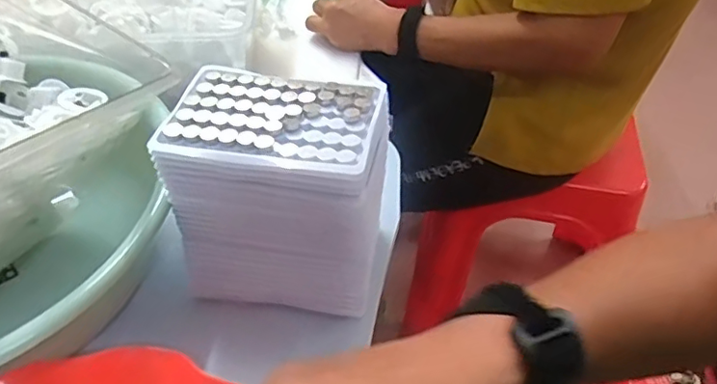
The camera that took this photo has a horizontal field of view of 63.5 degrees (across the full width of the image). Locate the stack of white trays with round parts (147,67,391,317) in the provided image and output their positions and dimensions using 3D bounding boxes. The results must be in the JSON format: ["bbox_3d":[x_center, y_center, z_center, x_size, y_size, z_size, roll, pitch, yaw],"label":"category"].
[{"bbox_3d":[-0.050,-0.001,0.406,0.137,0.130,0.099,5,43,4],"label":"stack of white trays with round parts"}]

